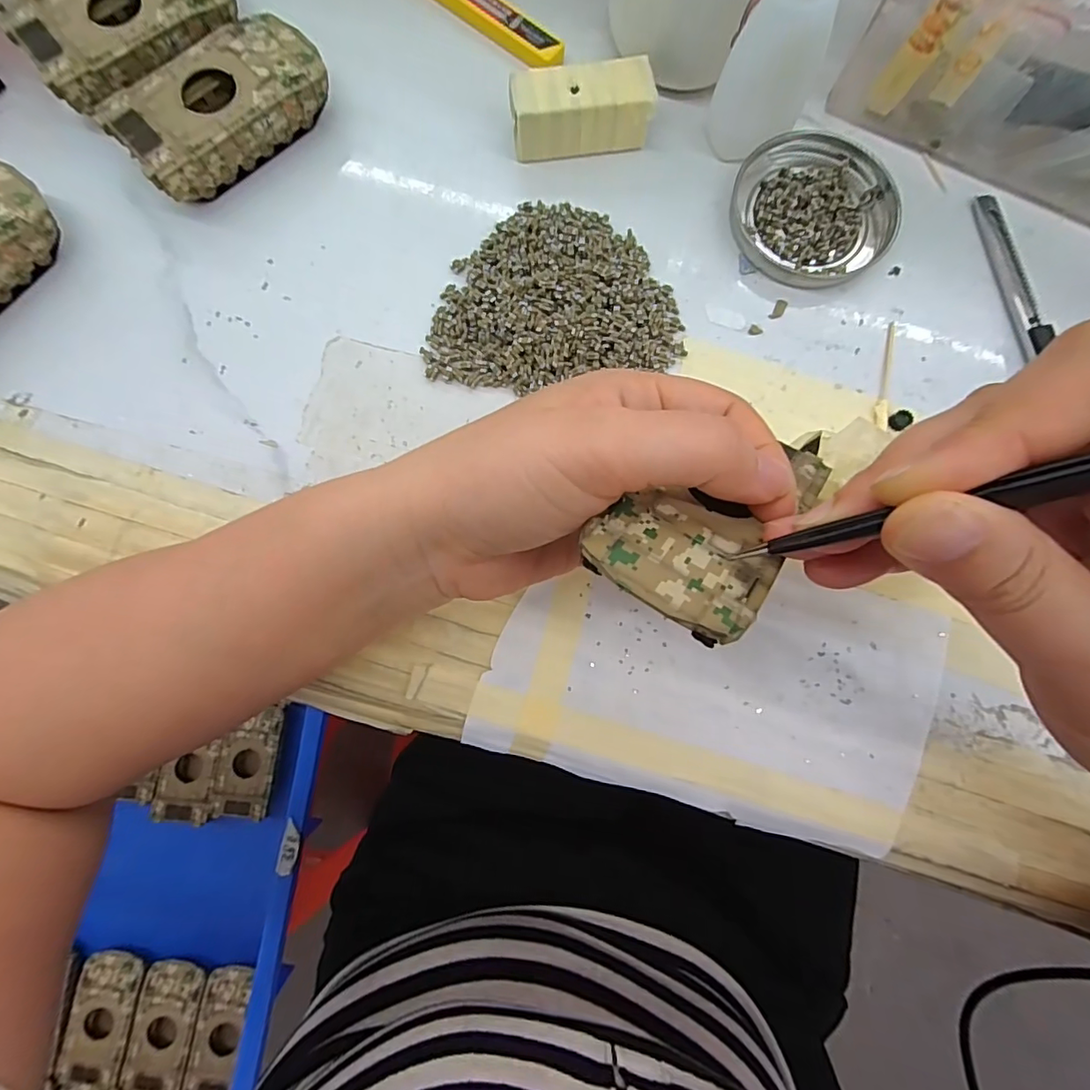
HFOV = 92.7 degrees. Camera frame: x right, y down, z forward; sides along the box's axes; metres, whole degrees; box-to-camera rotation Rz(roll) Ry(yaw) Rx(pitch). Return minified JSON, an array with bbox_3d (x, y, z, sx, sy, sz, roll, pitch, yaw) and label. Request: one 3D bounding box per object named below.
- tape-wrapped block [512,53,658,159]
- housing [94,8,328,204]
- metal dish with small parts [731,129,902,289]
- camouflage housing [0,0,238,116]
[{"bbox_3d":[0.017,-0.209,0.252,0.065,0.027,0.026,-9,82,-3],"label":"tape-wrapped block"},{"bbox_3d":[-0.150,-0.206,0.247,0.095,0.027,0.049,-43,85,-7],"label":"housing"},{"bbox_3d":[0.135,-0.167,0.257,0.081,0.008,0.077,0,82,-1],"label":"metal dish with small parts"},{"bbox_3d":[-0.197,-0.249,0.251,0.095,0.024,0.059,-43,85,-7],"label":"camouflage housing"}]

